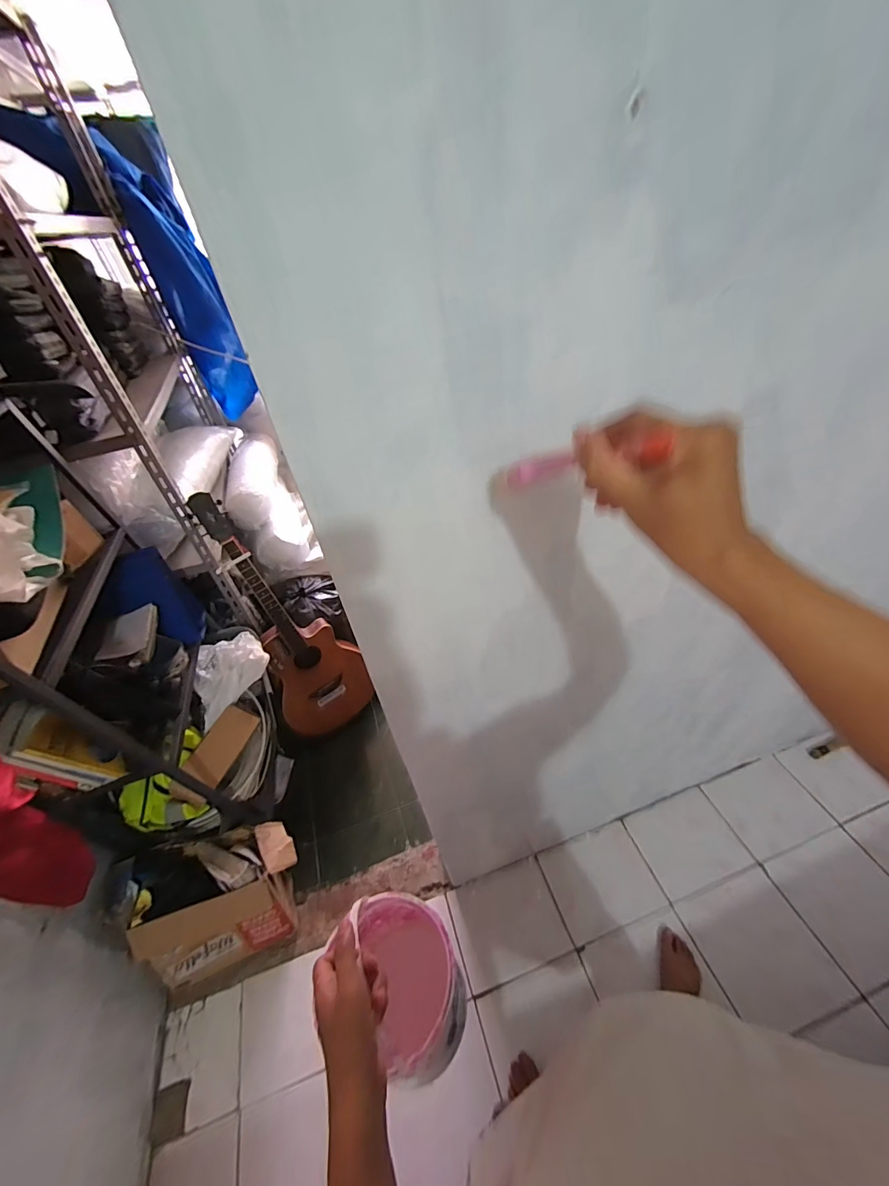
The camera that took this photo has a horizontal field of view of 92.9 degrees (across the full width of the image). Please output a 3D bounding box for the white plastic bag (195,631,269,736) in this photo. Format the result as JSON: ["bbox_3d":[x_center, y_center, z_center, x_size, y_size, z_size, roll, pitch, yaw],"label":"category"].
[{"bbox_3d":[-0.707,0.244,1.345,0.230,0.130,0.272,26,52,31],"label":"white plastic bag"}]

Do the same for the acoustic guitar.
[{"bbox_3d":[-0.596,0.114,1.554,0.350,1.012,0.104,-38,27,-28],"label":"acoustic guitar"}]

